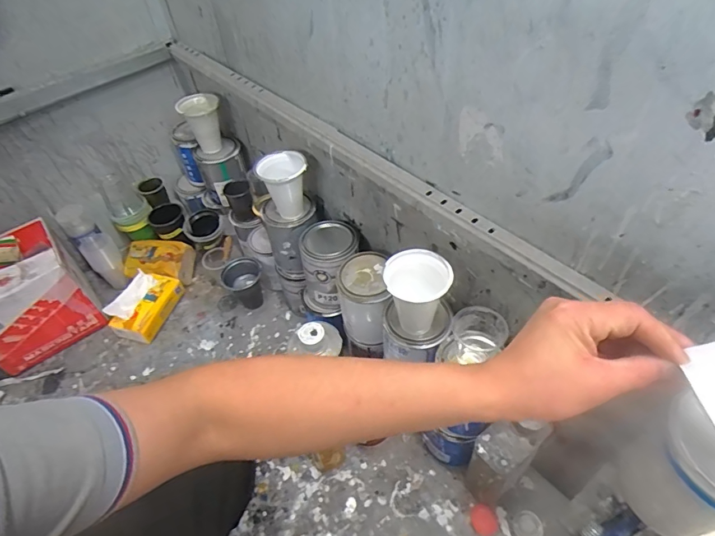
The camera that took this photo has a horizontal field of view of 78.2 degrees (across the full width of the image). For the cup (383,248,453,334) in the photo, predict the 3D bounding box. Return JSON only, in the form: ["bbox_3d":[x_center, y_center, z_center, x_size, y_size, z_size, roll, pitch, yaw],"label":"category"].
[{"bbox_3d":[0.083,0.041,0.625,0.087,0.110,0.083,-2,48,3],"label":"cup"}]

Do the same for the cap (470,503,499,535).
[{"bbox_3d":[0.201,0.404,0.703,0.040,0.008,0.046,-21,50,-14],"label":"cap"}]

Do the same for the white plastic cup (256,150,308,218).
[{"bbox_3d":[-0.134,-0.152,0.818,0.082,0.107,0.077,-2,48,3],"label":"white plastic cup"}]

